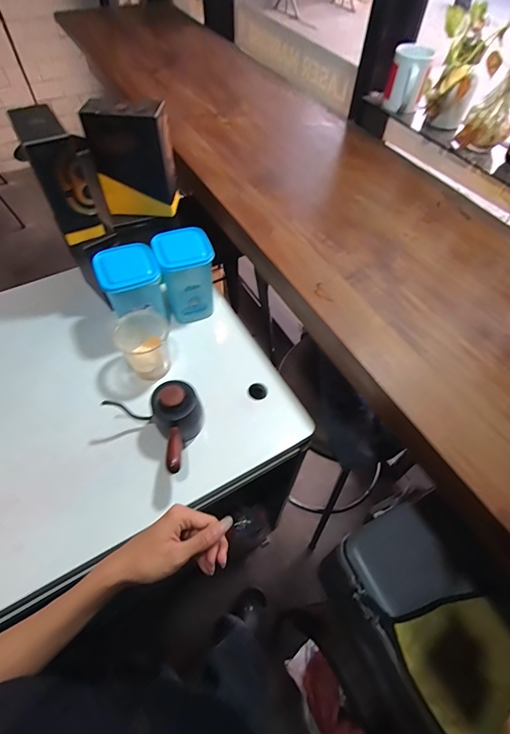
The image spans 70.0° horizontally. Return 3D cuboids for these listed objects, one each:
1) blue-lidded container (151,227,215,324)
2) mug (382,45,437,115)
[{"bbox_3d":[-0.129,-0.171,0.691,0.094,0.144,0.094,-18,59,-13],"label":"blue-lidded container"},{"bbox_3d":[0.311,-0.586,0.750,0.077,0.093,0.084,19,58,10],"label":"mug"}]

